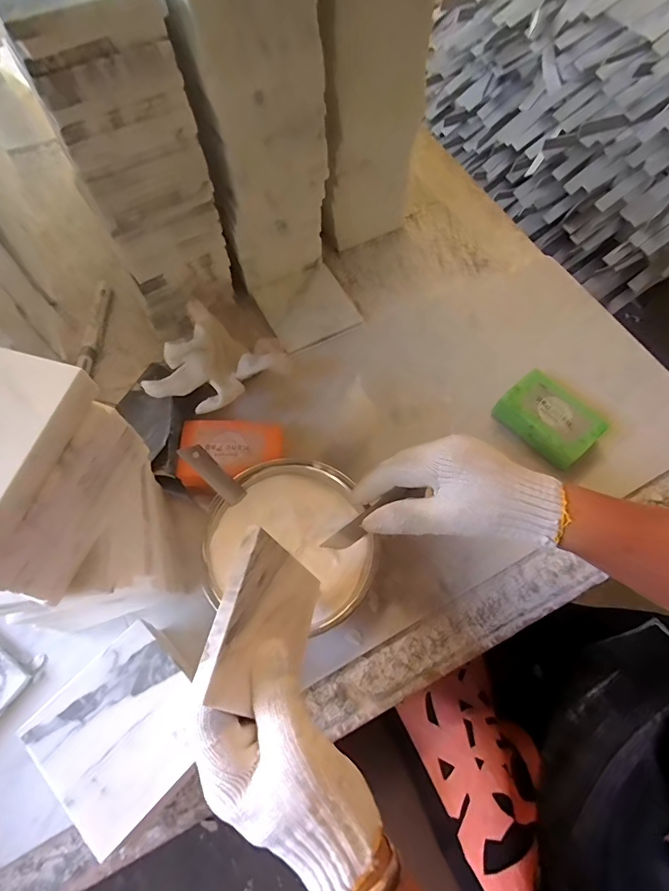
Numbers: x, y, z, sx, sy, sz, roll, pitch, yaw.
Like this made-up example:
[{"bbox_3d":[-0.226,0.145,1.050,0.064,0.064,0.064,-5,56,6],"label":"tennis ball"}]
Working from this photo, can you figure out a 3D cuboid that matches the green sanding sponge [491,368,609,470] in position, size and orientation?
[{"bbox_3d":[0.219,-0.030,0.461,0.091,0.026,0.065,43,69,16],"label":"green sanding sponge"}]

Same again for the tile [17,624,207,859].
[{"bbox_3d":[-0.144,0.192,0.310,0.100,0.008,0.101,43,69,16],"label":"tile"}]

